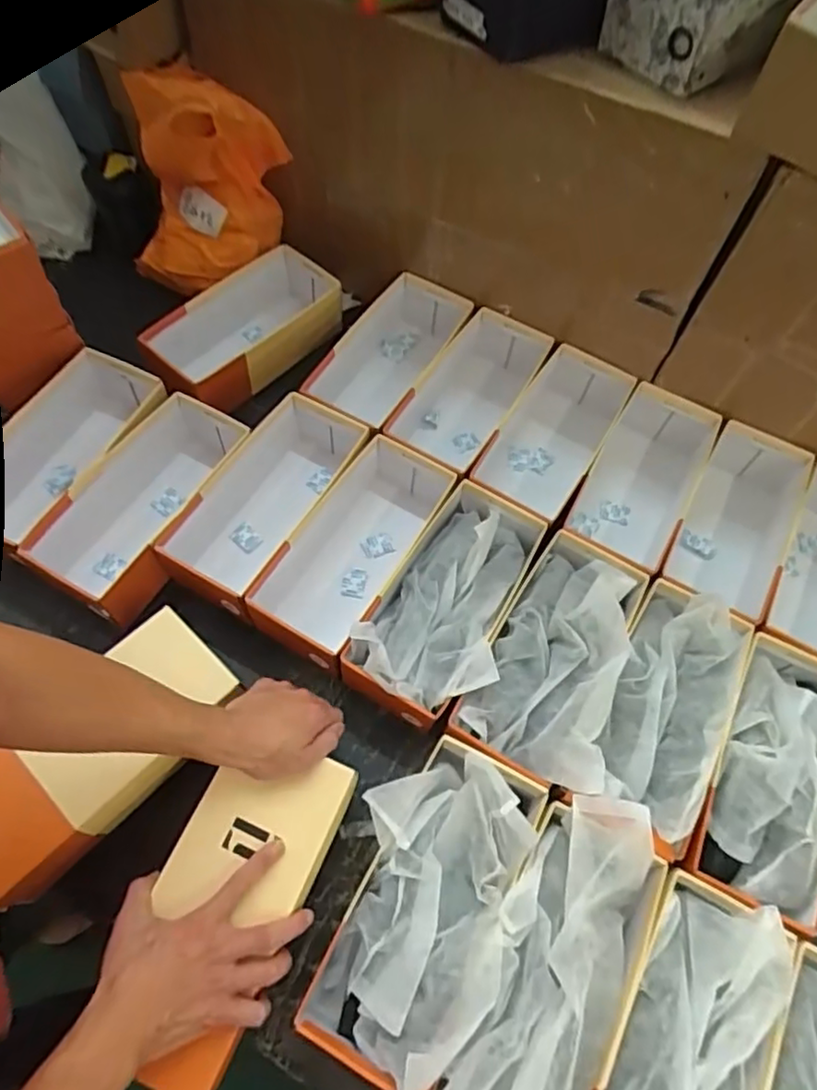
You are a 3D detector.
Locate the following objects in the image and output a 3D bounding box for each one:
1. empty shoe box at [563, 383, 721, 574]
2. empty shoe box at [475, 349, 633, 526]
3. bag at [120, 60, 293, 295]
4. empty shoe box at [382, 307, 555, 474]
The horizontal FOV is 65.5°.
[{"bbox_3d":[0.308,-0.074,0.863,0.135,0.101,0.285,30,65,11],"label":"empty shoe box"},{"bbox_3d":[0.189,-0.132,0.904,0.141,0.135,0.281,29,65,11],"label":"empty shoe box"},{"bbox_3d":[-0.298,-0.508,0.918,0.221,0.264,0.142,22,64,7],"label":"bag"},{"bbox_3d":[0.081,-0.204,0.919,0.140,0.105,0.288,28,65,10],"label":"empty shoe box"}]

